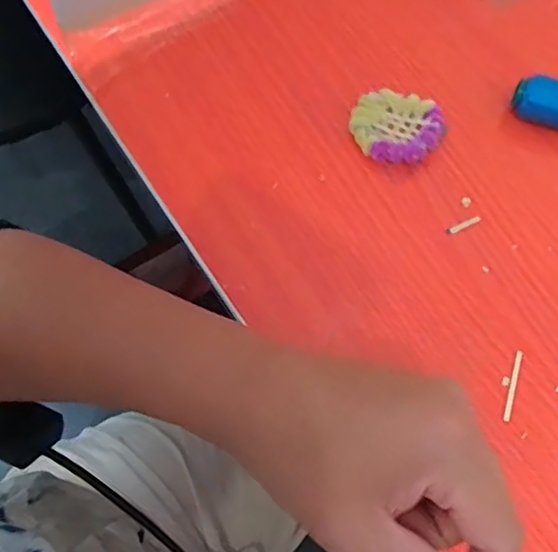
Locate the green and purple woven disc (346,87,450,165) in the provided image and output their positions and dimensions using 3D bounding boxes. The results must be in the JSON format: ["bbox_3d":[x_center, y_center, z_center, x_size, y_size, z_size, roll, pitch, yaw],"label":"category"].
[{"bbox_3d":[0.076,-0.094,0.393,0.058,0.016,0.047,12,67,7],"label":"green and purple woven disc"}]

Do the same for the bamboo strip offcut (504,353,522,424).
[{"bbox_3d":[0.127,0.059,0.327,0.004,0.004,0.040,18,67,9],"label":"bamboo strip offcut"}]

